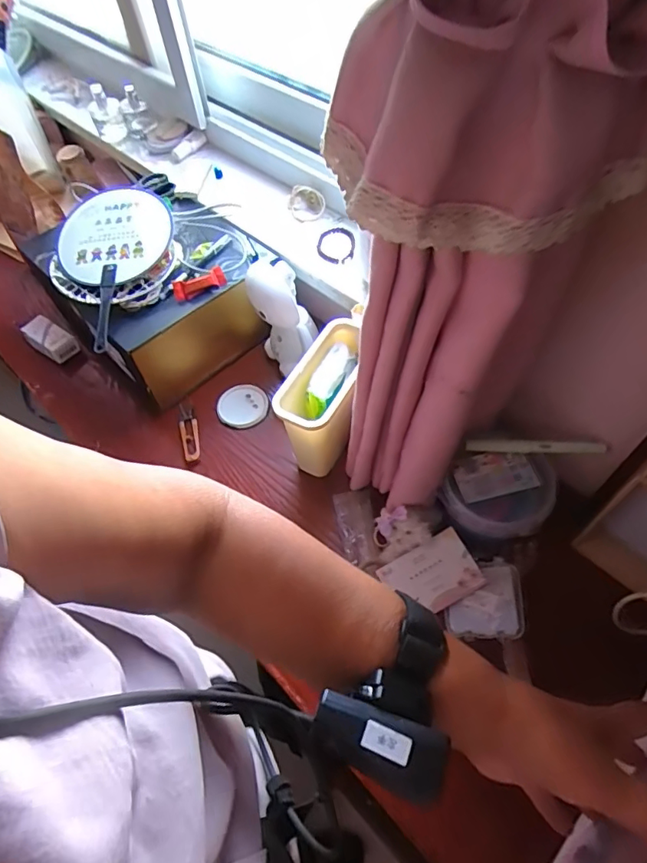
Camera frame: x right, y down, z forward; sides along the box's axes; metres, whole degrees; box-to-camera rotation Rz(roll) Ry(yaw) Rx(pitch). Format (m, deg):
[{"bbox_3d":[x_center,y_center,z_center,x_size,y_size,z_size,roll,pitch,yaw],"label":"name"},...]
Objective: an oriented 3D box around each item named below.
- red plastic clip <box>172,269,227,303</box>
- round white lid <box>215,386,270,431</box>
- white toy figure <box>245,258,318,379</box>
[{"bbox_3d":[-0.158,-0.189,0.652,0.066,0.023,0.018,-23,60,-10],"label":"red plastic clip"},{"bbox_3d":[-0.111,-0.034,0.699,0.069,0.010,0.064,-2,59,3],"label":"round white lid"},{"bbox_3d":[-0.056,-0.152,0.682,0.073,0.142,0.085,-17,59,-6],"label":"white toy figure"}]

